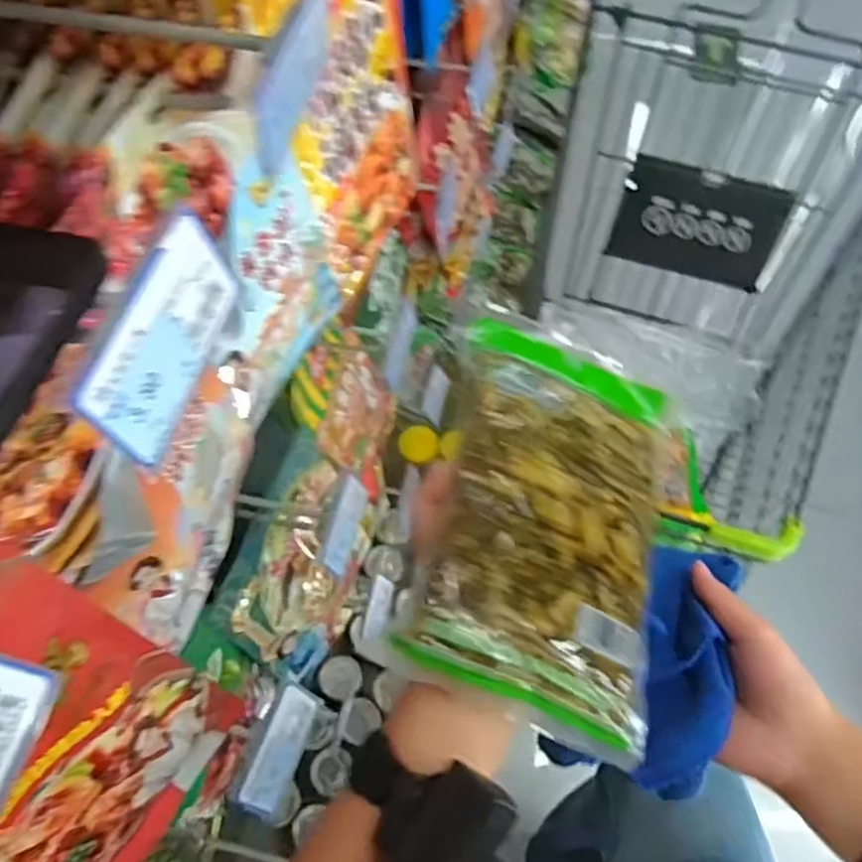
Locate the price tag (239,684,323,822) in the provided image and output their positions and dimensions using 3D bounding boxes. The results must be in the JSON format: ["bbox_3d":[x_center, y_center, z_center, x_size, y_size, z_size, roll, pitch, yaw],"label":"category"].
[{"bbox_3d":[-0.104,0.222,0.506,0.004,0.035,0.083,-13,45,42],"label":"price tag"}]

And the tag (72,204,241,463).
[{"bbox_3d":[-0.085,-0.030,0.234,0.004,0.042,0.078,3,61,20],"label":"tag"}]

